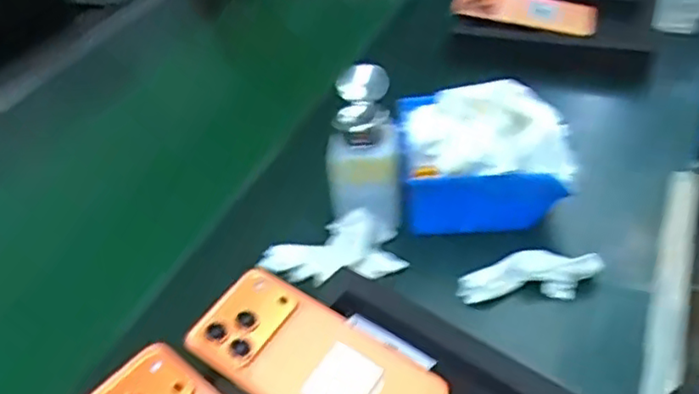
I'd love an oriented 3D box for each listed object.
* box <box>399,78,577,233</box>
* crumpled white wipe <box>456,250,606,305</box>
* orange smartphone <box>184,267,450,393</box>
[{"bbox_3d":[0.115,-0.040,0.542,0.141,0.095,0.117,-1,41,13],"label":"box"},{"bbox_3d":[0.137,0.057,0.482,0.104,0.021,0.033,-8,40,5],"label":"crumpled white wipe"},{"bbox_3d":[-0.021,0.109,0.413,0.161,0.009,0.081,28,52,18],"label":"orange smartphone"}]

